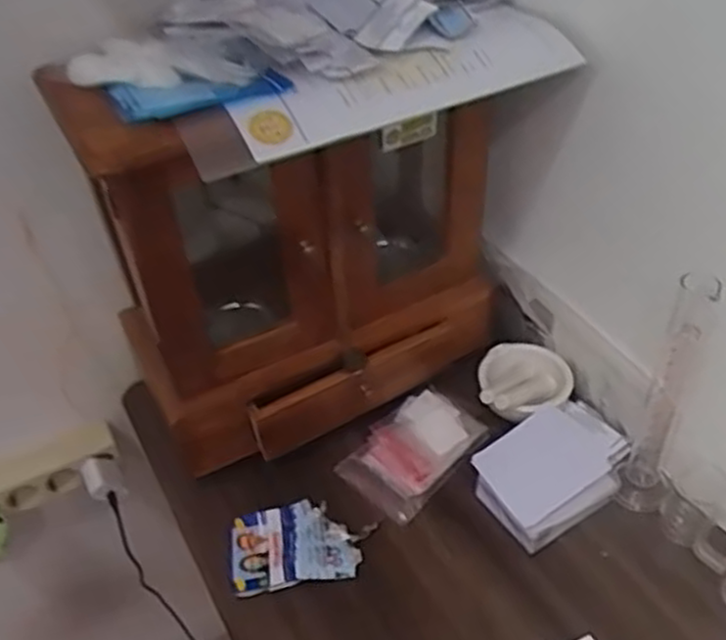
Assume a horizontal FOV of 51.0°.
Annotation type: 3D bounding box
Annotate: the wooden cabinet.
[{"bbox_3d":[-0.064,-0.085,0.783,0.374,0.400,0.232,-17,43,-13],"label":"wooden cabinet"}]

